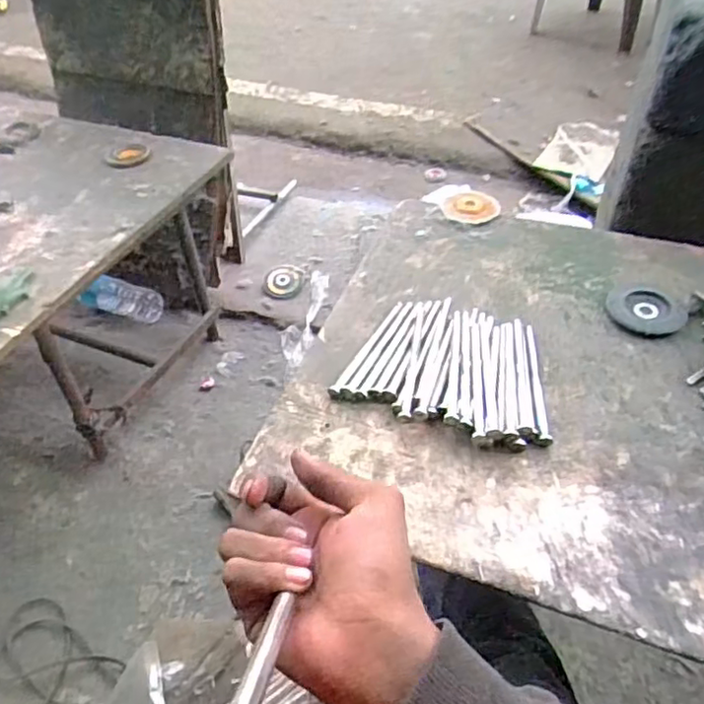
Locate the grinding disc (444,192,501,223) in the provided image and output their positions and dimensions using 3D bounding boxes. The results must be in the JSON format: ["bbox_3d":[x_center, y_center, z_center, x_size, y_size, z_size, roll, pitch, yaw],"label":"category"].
[{"bbox_3d":[0.186,-0.227,1.000,0.083,0.019,0.083,0,47,0],"label":"grinding disc"}]

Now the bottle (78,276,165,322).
[{"bbox_3d":[-0.528,-0.122,1.476,0.182,0.062,0.058,14,47,-4],"label":"bottle"}]

